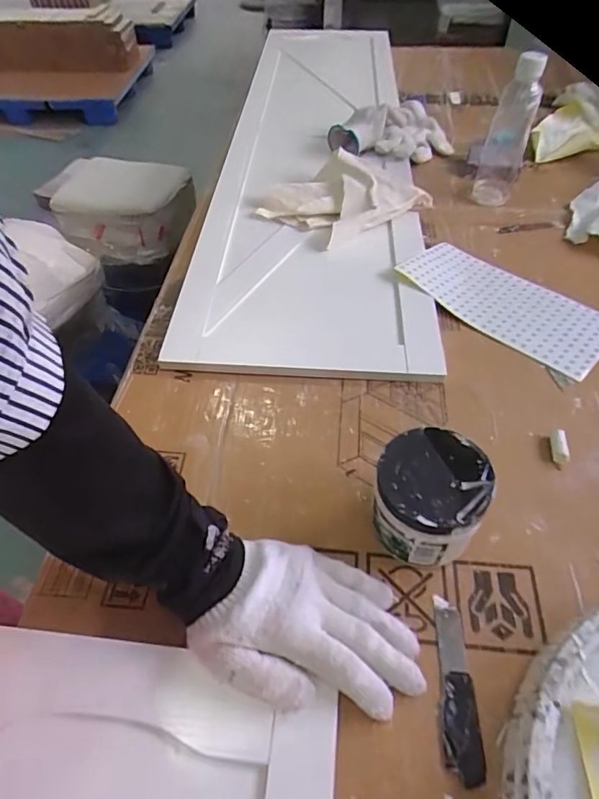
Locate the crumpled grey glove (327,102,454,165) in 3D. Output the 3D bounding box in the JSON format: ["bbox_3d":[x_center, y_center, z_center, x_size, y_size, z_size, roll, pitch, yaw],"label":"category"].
[{"bbox_3d":[0.138,-0.406,0.762,0.186,0.071,0.096,-22,54,-12],"label":"crumpled grey glove"}]

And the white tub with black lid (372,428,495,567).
[{"bbox_3d":[0.097,0.077,0.378,0.077,0.076,0.081,-2,52,3],"label":"white tub with black lid"}]

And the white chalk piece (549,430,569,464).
[{"bbox_3d":[0.229,0.041,0.436,0.013,0.008,0.030,2,67,6],"label":"white chalk piece"}]

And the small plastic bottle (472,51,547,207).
[{"bbox_3d":[0.269,-0.345,0.637,0.051,0.175,0.059,12,54,13],"label":"small plastic bottle"}]

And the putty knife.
[{"bbox_3d":[0.106,0.192,0.334,0.024,0.004,0.108,1,52,5],"label":"putty knife"}]

